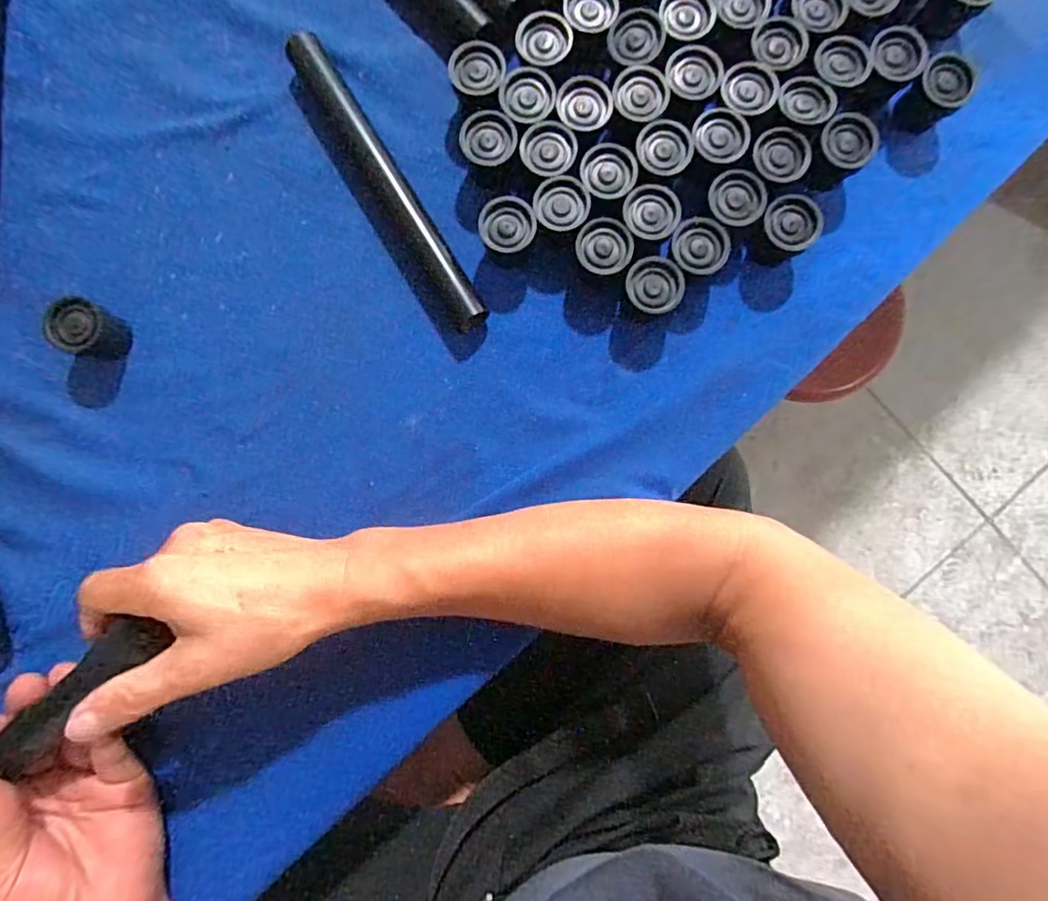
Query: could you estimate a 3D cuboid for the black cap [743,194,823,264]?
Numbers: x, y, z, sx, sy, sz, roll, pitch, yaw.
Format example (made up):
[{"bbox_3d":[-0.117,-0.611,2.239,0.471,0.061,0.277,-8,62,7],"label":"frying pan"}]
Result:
[{"bbox_3d":[0.167,-0.140,0.355,0.034,0.033,0.032,0,87,0],"label":"black cap"}]

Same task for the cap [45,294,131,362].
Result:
[{"bbox_3d":[-0.279,-0.077,0.355,0.032,0.031,0.034,0,87,0],"label":"cap"}]

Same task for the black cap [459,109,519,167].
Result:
[{"bbox_3d":[-0.022,-0.197,0.360,0.035,0.029,0.032,0,87,0],"label":"black cap"}]

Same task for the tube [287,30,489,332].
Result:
[{"bbox_3d":[-0.091,-0.177,0.366,0.022,0.018,0.222,-32,87,-1],"label":"tube"}]

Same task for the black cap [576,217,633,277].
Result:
[{"bbox_3d":[0.050,-0.126,0.356,0.034,0.029,0.034,0,87,0],"label":"black cap"}]

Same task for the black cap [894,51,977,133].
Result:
[{"bbox_3d":[0.266,-0.230,0.360,0.032,0.033,0.031,0,87,0],"label":"black cap"}]

